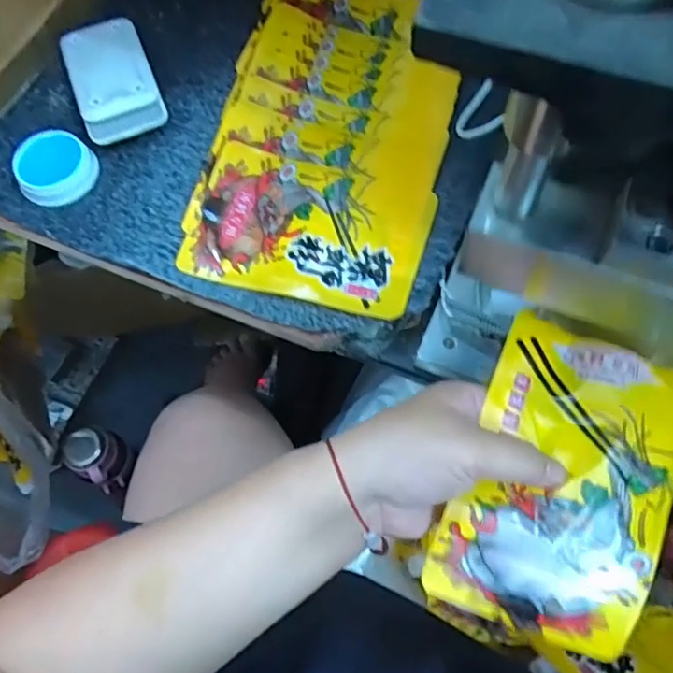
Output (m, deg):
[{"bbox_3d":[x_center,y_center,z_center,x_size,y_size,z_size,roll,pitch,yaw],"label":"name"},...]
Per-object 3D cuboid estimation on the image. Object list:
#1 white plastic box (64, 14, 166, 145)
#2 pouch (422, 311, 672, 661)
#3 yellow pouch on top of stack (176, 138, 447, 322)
[{"bbox_3d":[-0.191,-0.219,0.516,0.064,0.028,0.120,-21,67,-7],"label":"white plastic box"},{"bbox_3d":[0.131,0.082,0.339,0.114,0.017,0.167,21,79,7],"label":"pouch"},{"bbox_3d":[-0.022,-0.084,0.457,0.176,0.008,0.117,15,67,9],"label":"yellow pouch on top of stack"}]

